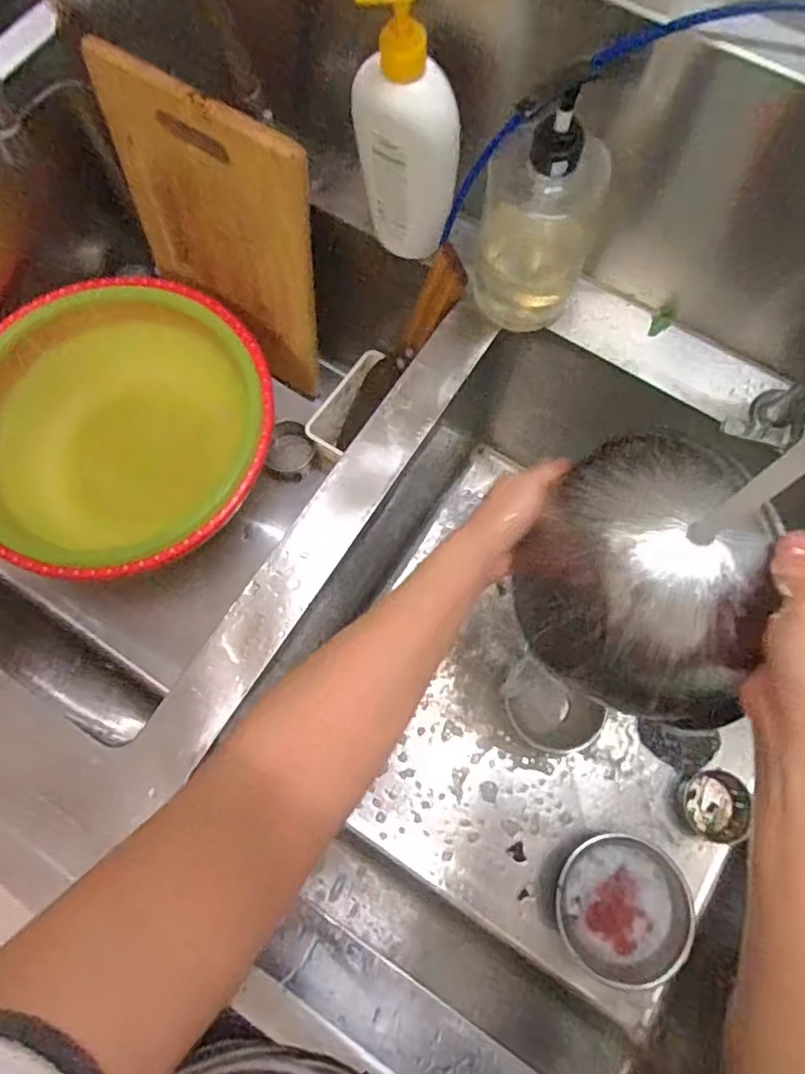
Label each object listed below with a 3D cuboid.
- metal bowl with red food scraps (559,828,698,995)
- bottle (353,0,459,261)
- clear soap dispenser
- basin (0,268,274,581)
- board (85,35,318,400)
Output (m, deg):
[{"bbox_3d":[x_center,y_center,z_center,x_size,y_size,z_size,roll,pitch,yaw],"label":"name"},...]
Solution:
[{"bbox_3d":[0.233,0.394,0.645,0.139,0.036,0.131,0,73,1],"label":"metal bowl with red food scraps"},{"bbox_3d":[0.004,-0.311,0.473,0.081,0.205,0.046,-1,73,0],"label":"bottle"},{"bbox_3d":[0.110,-0.257,0.489,0.094,0.179,0.087,19,74,6],"label":"clear soap dispenser"},{"bbox_3d":[-0.334,-0.129,0.726,0.364,0.114,0.377,0,73,1],"label":"basin"},{"bbox_3d":[-0.207,-0.329,0.685,0.253,0.342,0.023,35,68,7],"label":"board"}]

